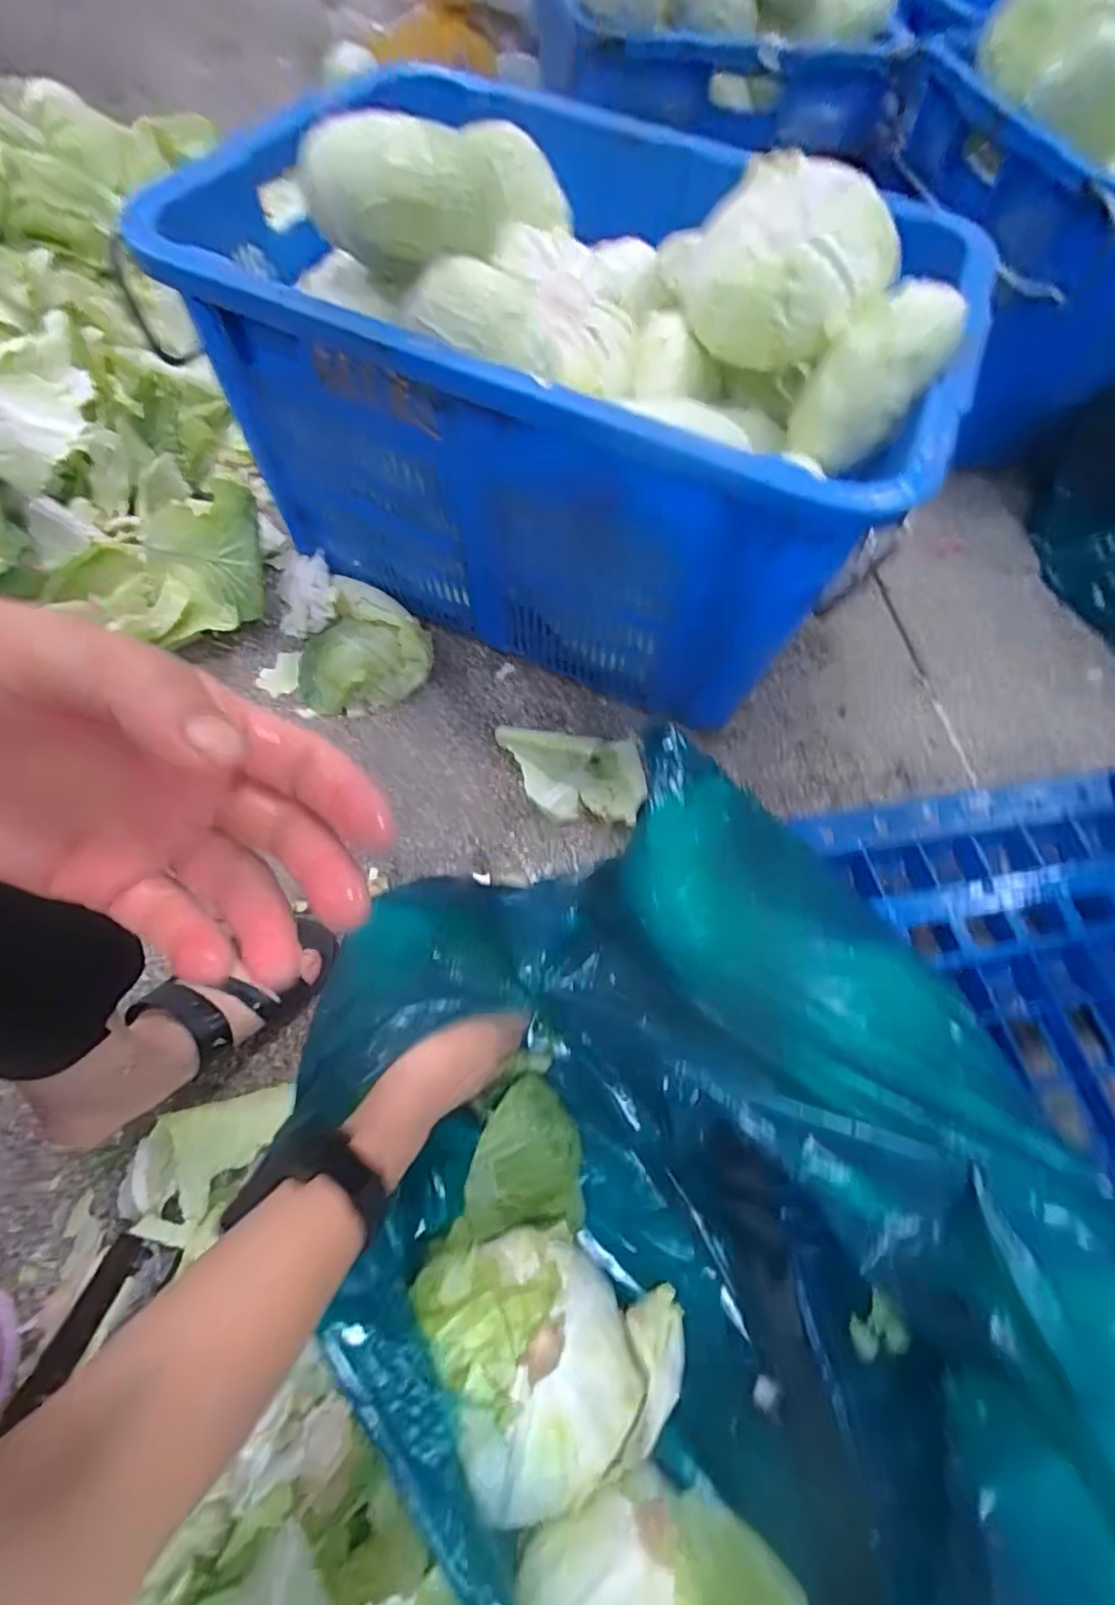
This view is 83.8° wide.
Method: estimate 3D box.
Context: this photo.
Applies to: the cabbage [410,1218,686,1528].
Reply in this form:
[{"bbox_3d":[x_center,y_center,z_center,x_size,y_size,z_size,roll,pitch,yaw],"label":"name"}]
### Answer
[{"bbox_3d":[-0.001,0.380,0.417,0.182,0.124,0.139,4,62,-2],"label":"cabbage"}]

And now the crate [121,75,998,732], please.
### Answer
[{"bbox_3d":[0.007,-0.378,0.652,0.642,0.349,0.376,27,64,10],"label":"crate"}]

